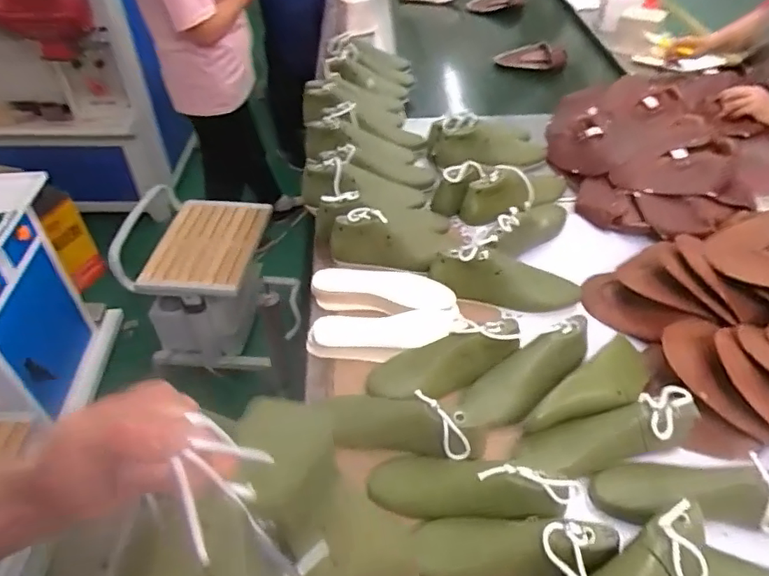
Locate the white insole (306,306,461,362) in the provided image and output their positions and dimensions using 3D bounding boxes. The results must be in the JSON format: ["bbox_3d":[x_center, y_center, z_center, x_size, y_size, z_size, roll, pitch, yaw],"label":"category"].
[{"bbox_3d":[-0.002,0.072,0.878,0.241,0.027,0.083,-8,47,-1],"label":"white insole"}]

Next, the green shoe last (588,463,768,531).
[{"bbox_3d":[0.390,0.257,0.683,0.247,0.073,0.075,-4,41,18],"label":"green shoe last"}]

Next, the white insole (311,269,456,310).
[{"bbox_3d":[-0.002,-0.003,0.939,0.240,0.011,0.074,6,44,6],"label":"white insole"}]

